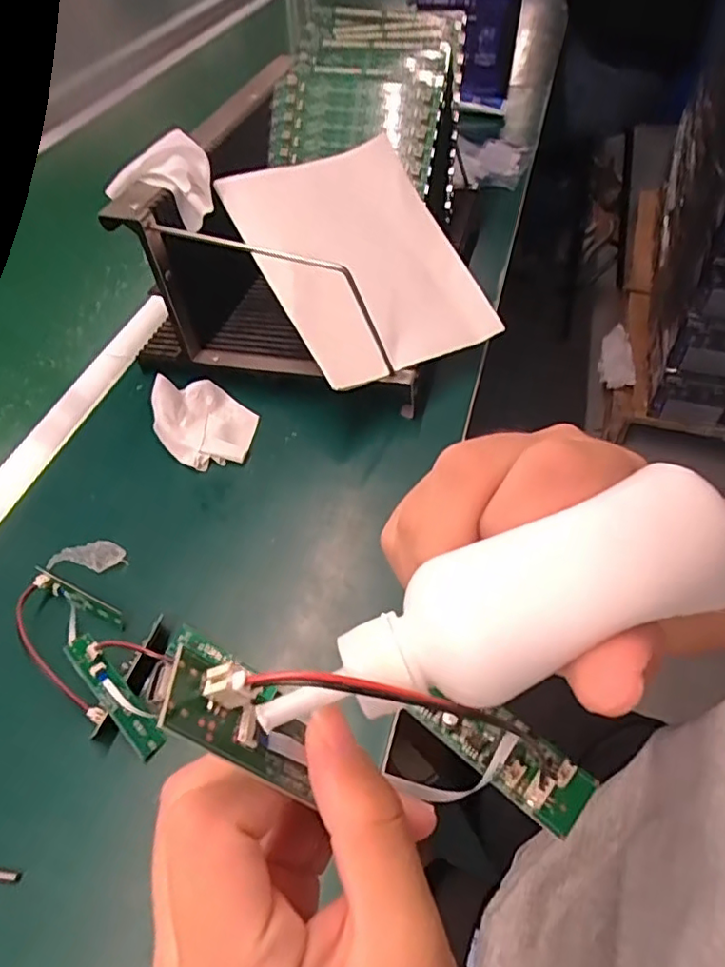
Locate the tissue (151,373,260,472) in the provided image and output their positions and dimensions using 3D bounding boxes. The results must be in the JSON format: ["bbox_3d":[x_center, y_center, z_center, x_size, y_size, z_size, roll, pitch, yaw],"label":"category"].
[{"bbox_3d":[-0.139,-0.059,0.529,0.086,0.041,0.090,-15,51,-10],"label":"tissue"}]

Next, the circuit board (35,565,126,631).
[{"bbox_3d":[-0.205,0.081,0.430,0.080,0.013,0.014,21,54,18],"label":"circuit board"}]

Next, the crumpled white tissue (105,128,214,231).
[{"bbox_3d":[-0.177,-0.265,0.523,0.088,0.042,0.099,-12,50,-6],"label":"crumpled white tissue"}]

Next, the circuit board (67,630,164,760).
[{"bbox_3d":[-0.153,0.130,0.370,0.016,0.012,0.085,-36,82,-25],"label":"circuit board"}]

